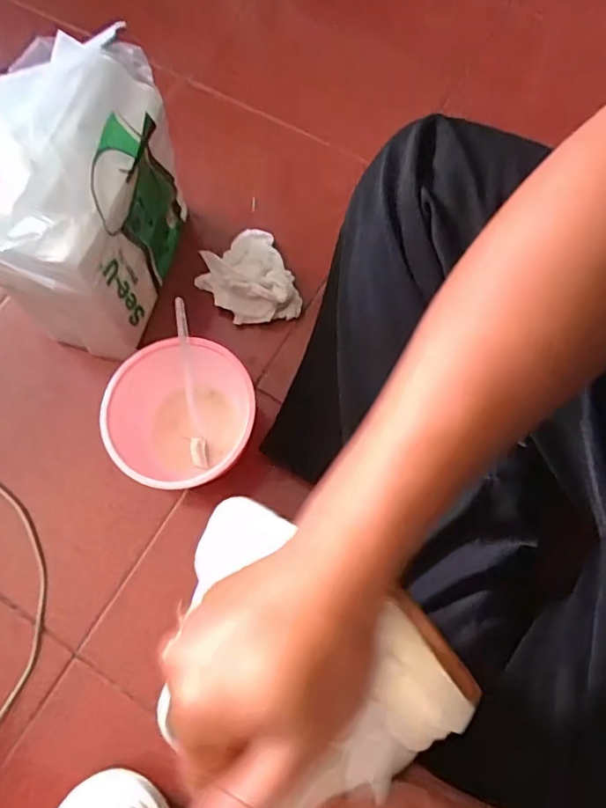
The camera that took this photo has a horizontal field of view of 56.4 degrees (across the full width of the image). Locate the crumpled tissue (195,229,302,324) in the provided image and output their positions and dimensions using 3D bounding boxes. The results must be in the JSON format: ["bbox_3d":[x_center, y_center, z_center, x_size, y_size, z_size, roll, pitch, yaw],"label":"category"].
[{"bbox_3d":[-0.062,-0.136,0.601,0.089,0.045,0.107,-24,73,-5],"label":"crumpled tissue"}]

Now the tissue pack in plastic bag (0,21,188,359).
[{"bbox_3d":[-0.209,-0.192,0.523,0.130,0.237,0.221,9,73,5],"label":"tissue pack in plastic bag"}]

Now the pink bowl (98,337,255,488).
[{"bbox_3d":[-0.110,0.015,0.534,0.127,0.077,0.135,-1,72,2],"label":"pink bowl"}]

